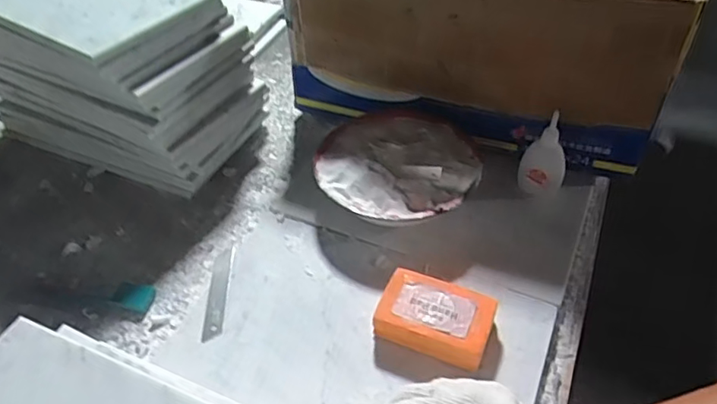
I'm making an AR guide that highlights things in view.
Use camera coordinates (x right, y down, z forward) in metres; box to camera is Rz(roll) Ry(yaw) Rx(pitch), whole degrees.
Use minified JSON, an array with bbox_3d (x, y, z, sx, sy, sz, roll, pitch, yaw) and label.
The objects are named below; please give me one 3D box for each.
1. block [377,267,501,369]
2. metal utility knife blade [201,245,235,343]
[{"bbox_3d":[0.065,0.099,0.481,0.092,0.030,0.061,12,48,18],"label":"block"},{"bbox_3d":[-0.131,0.082,0.536,0.020,0.006,0.111,-6,44,3],"label":"metal utility knife blade"}]

